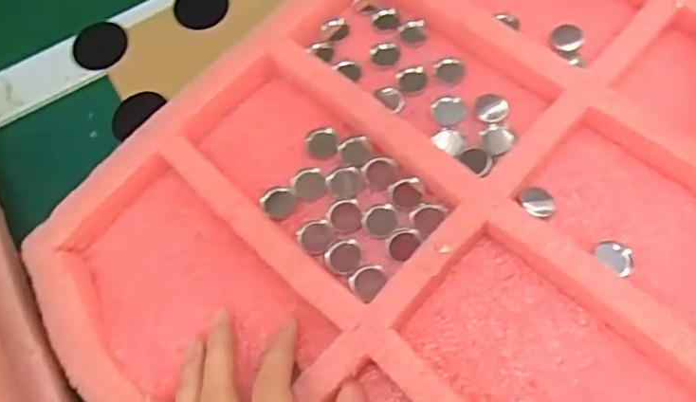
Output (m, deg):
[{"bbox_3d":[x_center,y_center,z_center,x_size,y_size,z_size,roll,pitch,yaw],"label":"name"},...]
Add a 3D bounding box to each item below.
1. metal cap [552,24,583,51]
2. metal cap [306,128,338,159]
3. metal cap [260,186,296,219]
[{"bbox_3d":[0.123,-0.092,0.322,0.016,0.005,0.015,-2,64,3],"label":"metal cap"},{"bbox_3d":[-0.014,-0.031,0.315,0.016,0.007,0.015,-2,64,3],"label":"metal cap"},{"bbox_3d":[-0.036,0.000,0.303,0.017,0.004,0.018,-3,64,5],"label":"metal cap"}]

